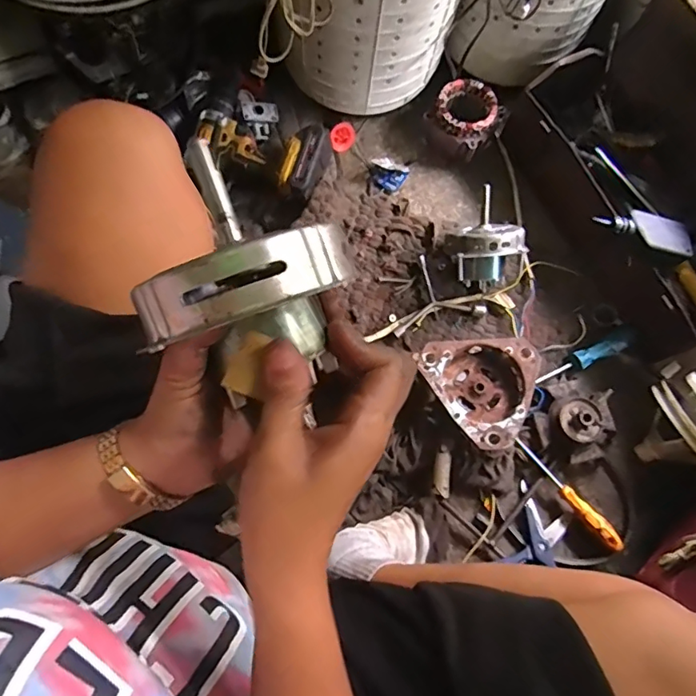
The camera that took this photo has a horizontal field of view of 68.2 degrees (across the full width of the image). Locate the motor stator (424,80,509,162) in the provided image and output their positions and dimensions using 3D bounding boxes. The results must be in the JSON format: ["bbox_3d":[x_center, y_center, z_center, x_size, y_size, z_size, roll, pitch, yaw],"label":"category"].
[{"bbox_3d":[0.193,-0.376,0.841,0.101,0.067,0.096,0,75,0],"label":"motor stator"}]

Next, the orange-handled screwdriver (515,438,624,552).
[{"bbox_3d":[0.301,0.191,0.725,0.023,0.023,0.221,-38,78,-10],"label":"orange-handled screwdriver"}]

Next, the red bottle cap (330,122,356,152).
[{"bbox_3d":[-0.010,-0.358,0.869,0.048,0.016,0.041,-42,123,-6],"label":"red bottle cap"}]

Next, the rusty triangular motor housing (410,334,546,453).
[{"bbox_3d":[0.198,0.043,0.736,0.159,0.064,0.168,-36,78,-9],"label":"rusty triangular motor housing"}]

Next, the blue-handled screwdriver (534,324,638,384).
[{"bbox_3d":[0.365,0.013,0.775,0.179,0.025,0.032,-28,77,-8],"label":"blue-handled screwdriver"}]

